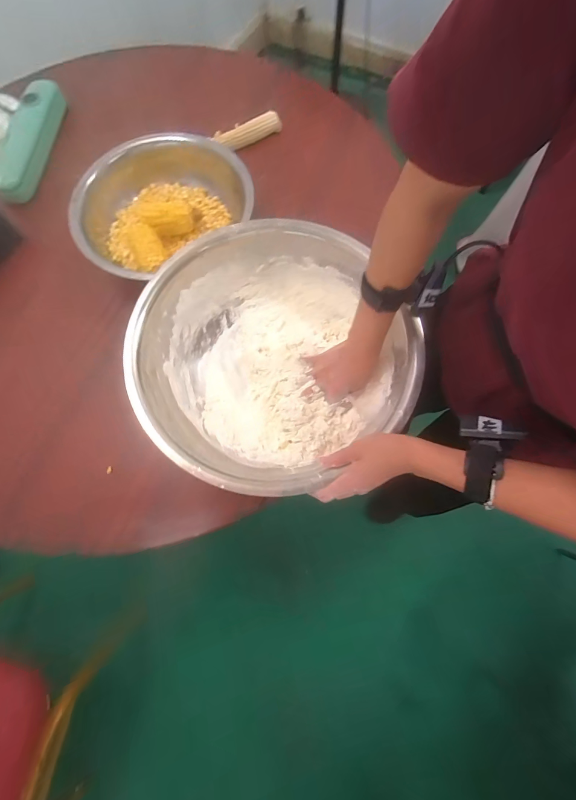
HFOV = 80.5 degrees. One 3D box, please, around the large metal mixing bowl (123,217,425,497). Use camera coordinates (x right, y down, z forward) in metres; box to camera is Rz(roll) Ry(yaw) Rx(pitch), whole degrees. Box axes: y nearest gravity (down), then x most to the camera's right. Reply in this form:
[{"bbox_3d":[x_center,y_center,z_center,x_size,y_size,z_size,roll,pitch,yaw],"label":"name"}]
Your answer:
[{"bbox_3d":[-0.025,-0.069,0.551,0.398,0.135,0.392,-1,74,2],"label":"large metal mixing bowl"}]

